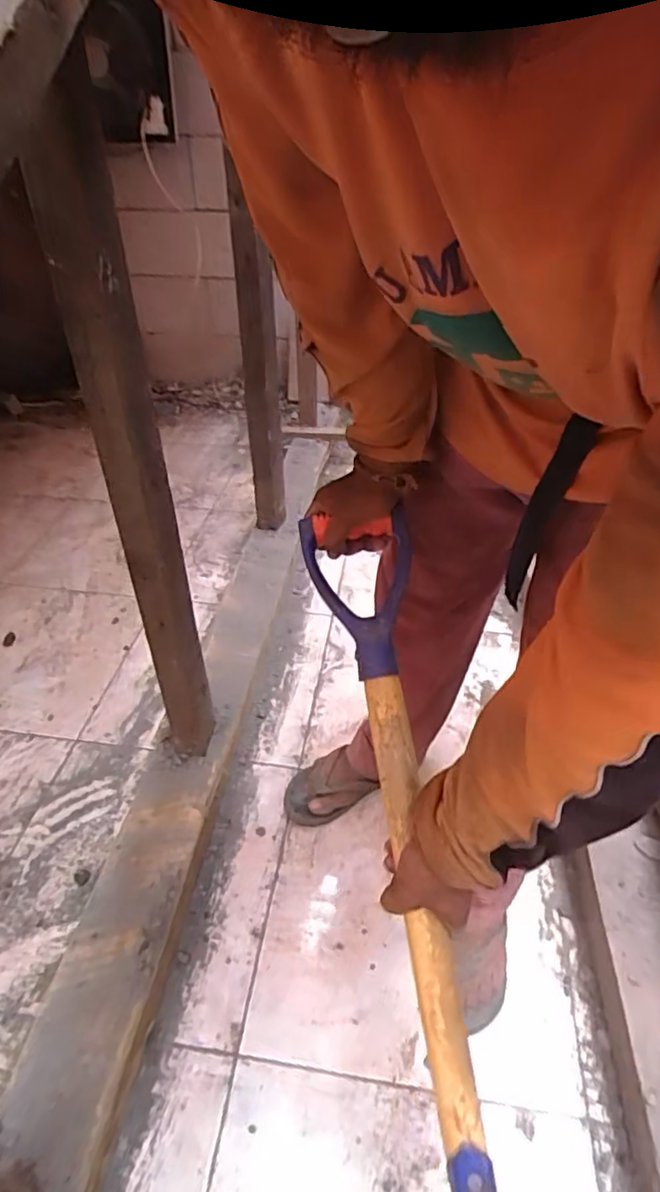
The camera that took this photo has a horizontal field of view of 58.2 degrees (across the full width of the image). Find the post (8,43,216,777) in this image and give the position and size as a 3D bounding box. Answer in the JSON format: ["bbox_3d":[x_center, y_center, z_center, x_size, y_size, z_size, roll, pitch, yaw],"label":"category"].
[{"bbox_3d":[-0.206,-0.079,0.660,0.077,0.735,0.080,-14,40,-17],"label":"post"}]

